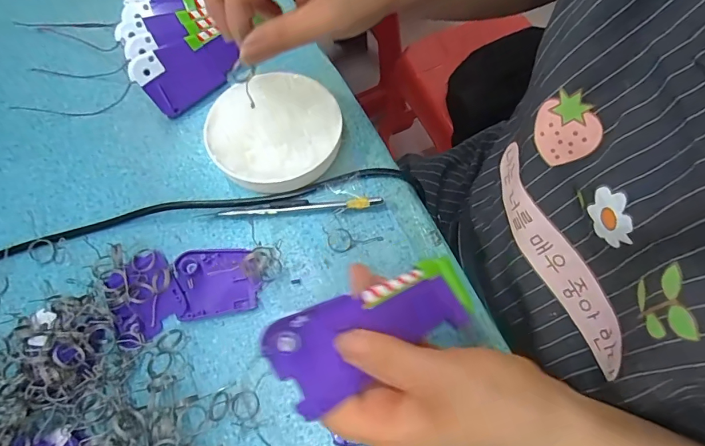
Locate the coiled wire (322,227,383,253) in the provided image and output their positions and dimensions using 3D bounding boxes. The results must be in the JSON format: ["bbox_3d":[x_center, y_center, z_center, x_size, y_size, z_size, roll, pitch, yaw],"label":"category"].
[{"bbox_3d":[0.000,0.012,0.319,0.046,0.005,0.020,-2,66,0],"label":"coiled wire"}]

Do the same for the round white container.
[{"bbox_3d":[-0.063,-0.074,0.344,0.103,0.030,0.093,-33,69,-13],"label":"round white container"}]

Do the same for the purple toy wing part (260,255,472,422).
[{"bbox_3d":[0.014,0.056,0.235,0.119,0.005,0.048,-23,79,-22],"label":"purple toy wing part"}]

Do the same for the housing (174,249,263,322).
[{"bbox_3d":[-0.099,0.042,0.308,0.056,0.008,0.052,-14,66,-5],"label":"housing"}]

